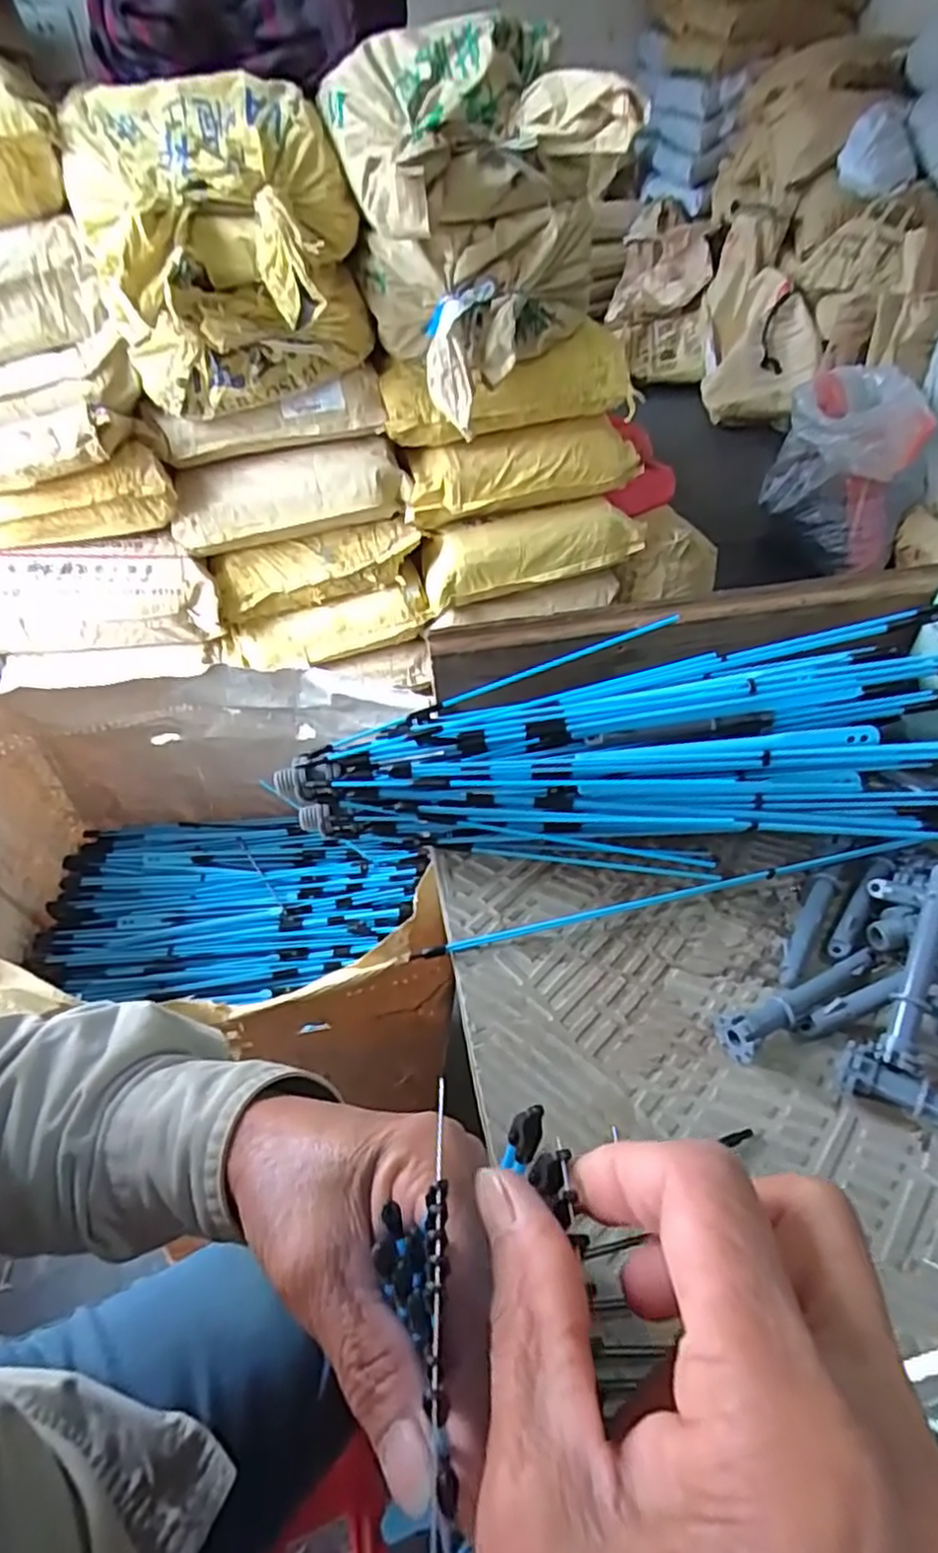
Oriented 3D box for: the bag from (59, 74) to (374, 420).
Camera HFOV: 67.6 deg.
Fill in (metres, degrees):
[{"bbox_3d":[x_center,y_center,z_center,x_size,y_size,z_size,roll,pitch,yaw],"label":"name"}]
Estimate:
[{"bbox_3d":[-0.325,-0.706,0.968,0.361,0.340,0.212,-15,44,-12],"label":"bag"}]

